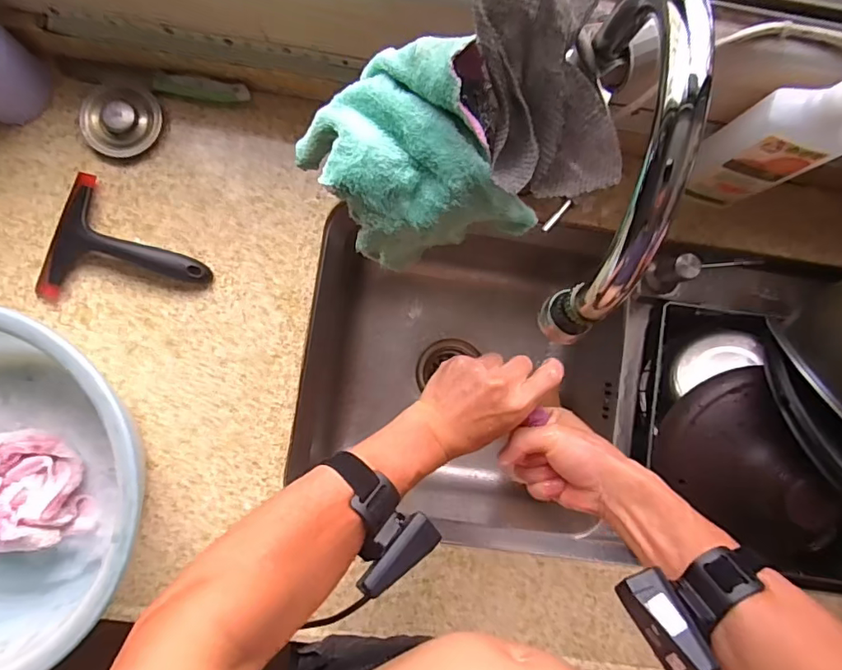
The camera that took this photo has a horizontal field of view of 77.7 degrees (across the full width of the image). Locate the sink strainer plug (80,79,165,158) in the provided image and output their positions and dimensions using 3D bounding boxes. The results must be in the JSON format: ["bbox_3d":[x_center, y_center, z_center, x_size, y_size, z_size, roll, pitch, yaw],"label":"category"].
[{"bbox_3d":[-0.319,-0.231,0.560,0.079,0.022,0.071,-35,108,-3],"label":"sink strainer plug"}]

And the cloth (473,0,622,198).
[{"bbox_3d":[0.083,-0.156,0.324,0.078,0.087,0.125,-10,87,-4],"label":"cloth"}]

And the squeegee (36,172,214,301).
[{"bbox_3d":[-0.307,-0.086,0.551,0.168,0.026,0.131,16,86,-2],"label":"squeegee"}]

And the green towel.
[{"bbox_3d":[-0.006,-0.120,0.378,0.117,0.117,0.144,-34,89,-5],"label":"green towel"}]

